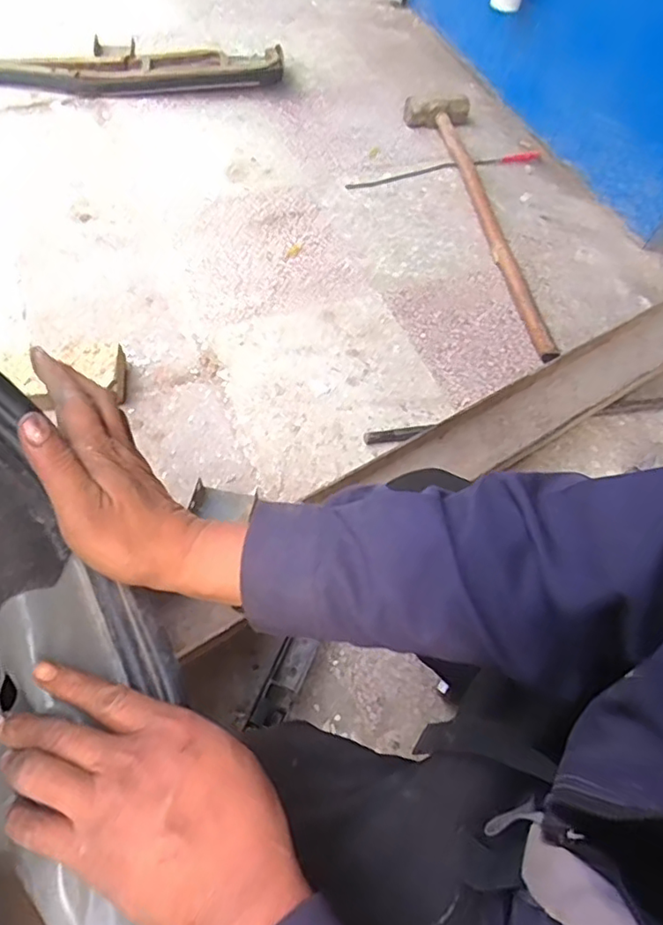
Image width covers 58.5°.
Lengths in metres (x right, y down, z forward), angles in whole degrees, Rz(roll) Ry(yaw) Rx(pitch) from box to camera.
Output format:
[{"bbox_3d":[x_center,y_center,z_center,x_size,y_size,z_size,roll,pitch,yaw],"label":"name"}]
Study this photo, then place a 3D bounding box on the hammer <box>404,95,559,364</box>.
[{"bbox_3d":[0.340,-0.611,1.424,0.176,0.083,0.932,-3,60,-6],"label":"hammer"}]

